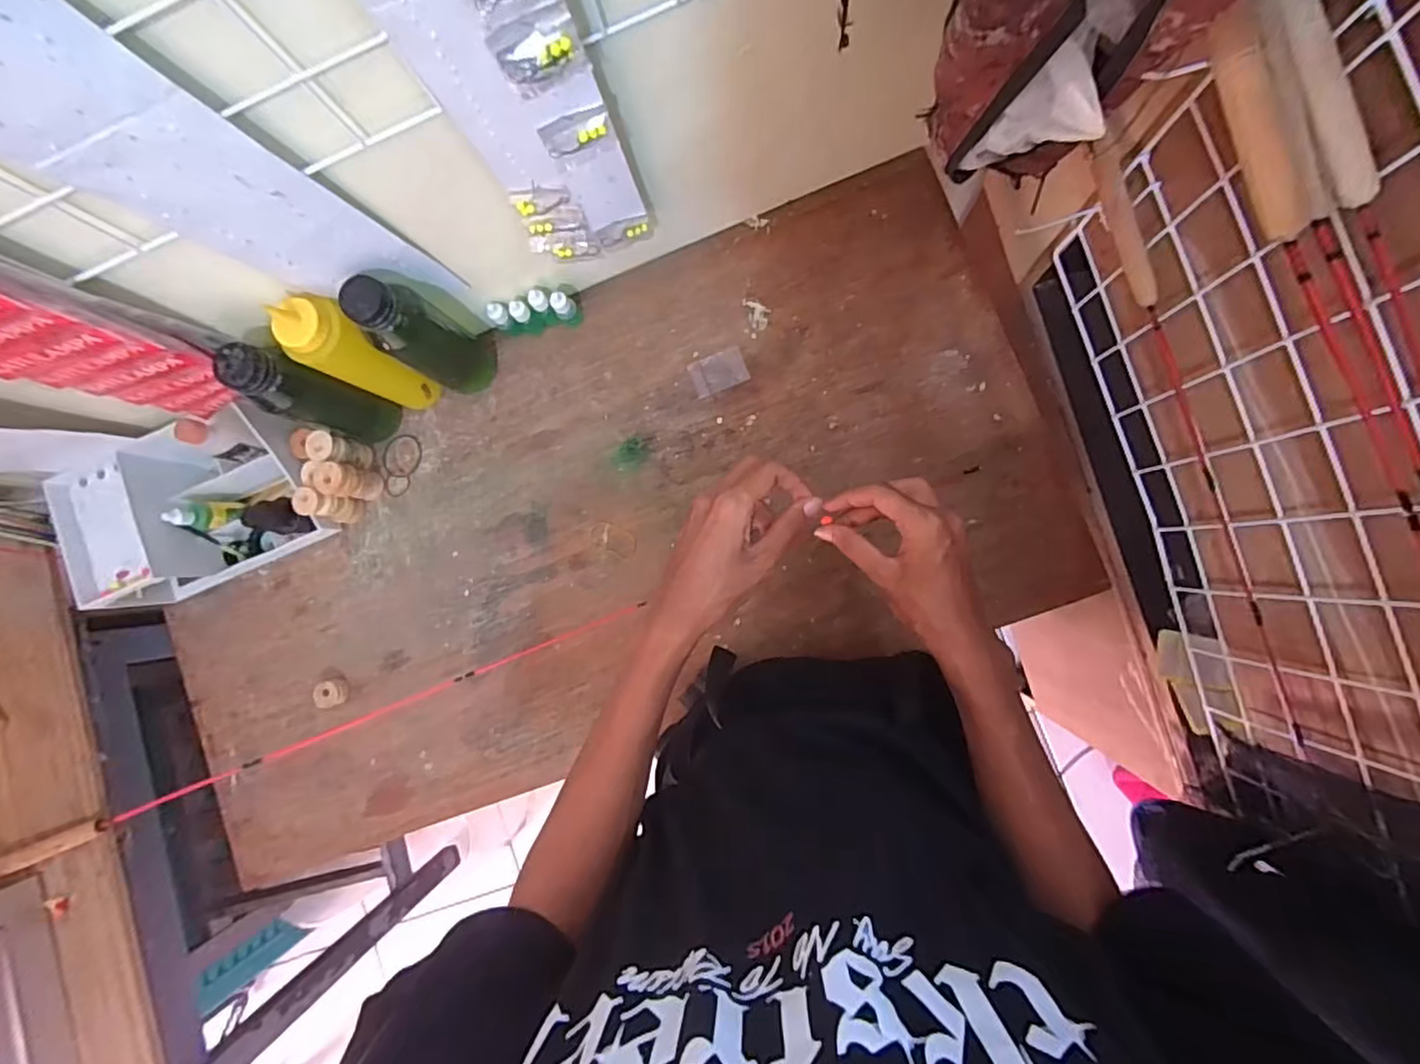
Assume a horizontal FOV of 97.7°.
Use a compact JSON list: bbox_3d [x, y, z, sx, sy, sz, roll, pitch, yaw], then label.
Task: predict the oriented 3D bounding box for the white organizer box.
[{"bbox_3d":[-0.563,-0.028,0.685,0.236,0.106,0.151,-22,85,5],"label":"white organizer box"}]

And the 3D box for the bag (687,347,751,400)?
[{"bbox_3d":[0.009,-0.172,0.670,0.060,0.004,0.039,-20,85,5],"label":"bag"}]

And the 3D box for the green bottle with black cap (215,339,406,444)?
[{"bbox_3d":[-0.392,-0.133,0.622,0.051,0.197,0.050,0,87,6],"label":"green bottle with black cap"}]

